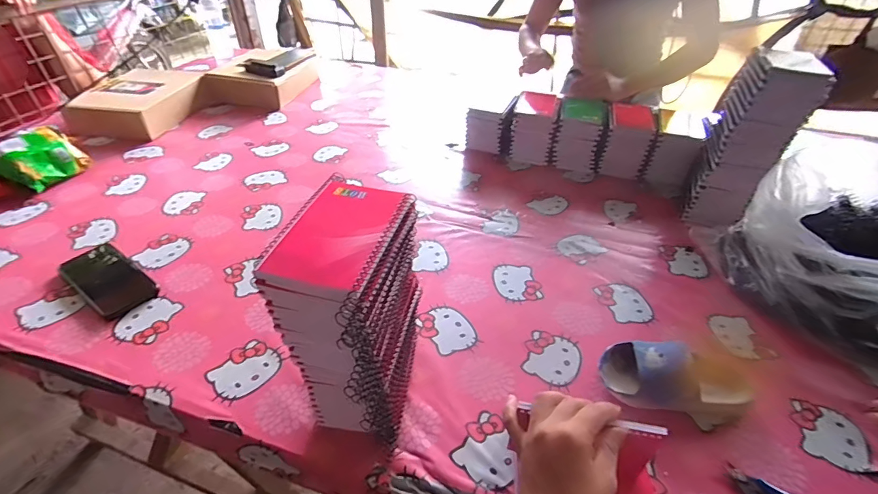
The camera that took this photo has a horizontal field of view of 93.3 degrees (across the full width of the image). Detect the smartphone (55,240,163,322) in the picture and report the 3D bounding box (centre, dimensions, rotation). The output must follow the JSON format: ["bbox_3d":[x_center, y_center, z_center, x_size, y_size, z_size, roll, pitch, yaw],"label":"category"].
[{"bbox_3d":[-0.506,0.046,0.633,0.178,0.007,0.080,29,47,26],"label":"smartphone"}]

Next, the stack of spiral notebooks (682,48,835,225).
[{"bbox_3d":[0.512,-0.163,0.701,0.114,0.283,0.081,29,48,27],"label":"stack of spiral notebooks"}]

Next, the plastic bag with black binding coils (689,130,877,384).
[{"bbox_3d":[0.633,0.011,0.591,0.316,0.176,0.319,-9,42,-14],"label":"plastic bag with black binding coils"}]

